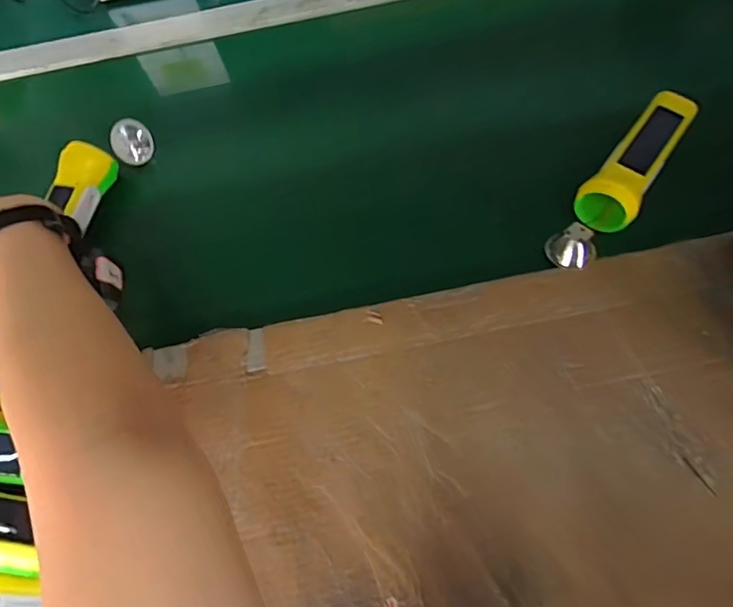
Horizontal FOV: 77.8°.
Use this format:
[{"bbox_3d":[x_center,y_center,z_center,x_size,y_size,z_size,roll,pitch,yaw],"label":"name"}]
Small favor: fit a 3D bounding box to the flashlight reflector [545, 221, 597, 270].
[{"bbox_3d":[0.192,-0.052,0.421,0.035,0.030,0.041,-43,73,-11],"label":"flashlight reflector"}]

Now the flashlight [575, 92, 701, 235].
[{"bbox_3d":[0.259,-0.139,0.430,0.056,0.046,0.151,34,76,15],"label":"flashlight"}]

